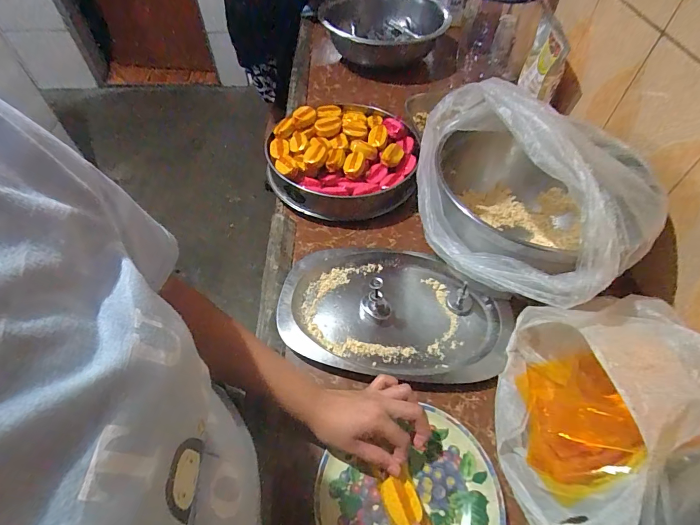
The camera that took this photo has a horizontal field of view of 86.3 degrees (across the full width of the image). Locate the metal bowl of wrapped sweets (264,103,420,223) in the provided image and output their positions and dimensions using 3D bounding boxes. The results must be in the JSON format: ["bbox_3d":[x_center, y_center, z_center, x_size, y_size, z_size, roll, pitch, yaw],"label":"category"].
[{"bbox_3d":[-0.010,-0.220,0.765,0.283,0.099,0.310,0,53,0],"label":"metal bowl of wrapped sweets"}]

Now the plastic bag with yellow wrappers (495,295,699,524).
[{"bbox_3d":[0.272,0.150,0.441,0.276,0.147,0.203,-27,58,-19],"label":"plastic bag with yellow wrappers"}]

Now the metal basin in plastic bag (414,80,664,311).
[{"bbox_3d":[0.246,-0.100,0.577,0.286,0.236,0.349,-35,61,-24],"label":"metal basin in plastic bag"}]

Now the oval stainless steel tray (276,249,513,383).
[{"bbox_3d":[0.067,0.072,0.583,0.340,0.020,0.218,6,53,4],"label":"oval stainless steel tray"}]

